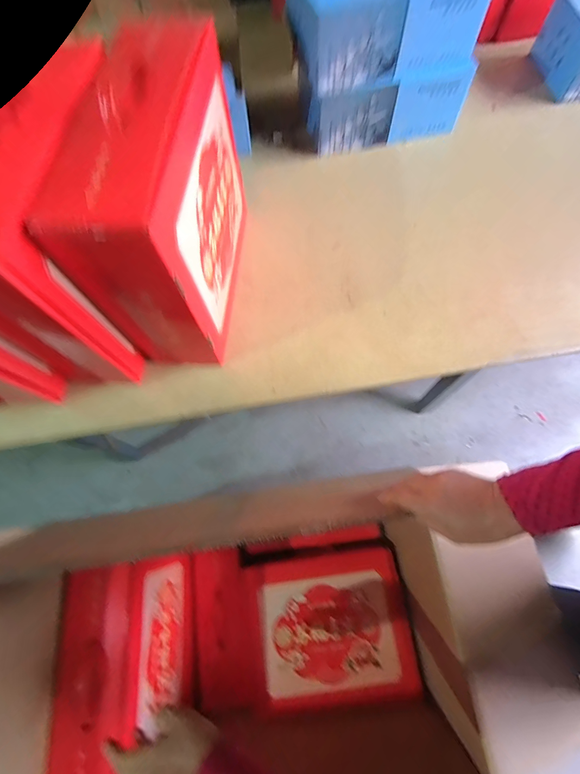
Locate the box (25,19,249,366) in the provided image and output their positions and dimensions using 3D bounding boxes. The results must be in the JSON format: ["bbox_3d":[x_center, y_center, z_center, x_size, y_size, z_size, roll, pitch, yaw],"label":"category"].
[{"bbox_3d":[-0.157,-0.236,0.472,0.125,0.284,0.327,3,69,3],"label":"box"}]

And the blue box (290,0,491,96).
[{"bbox_3d":[0.164,-0.660,0.582,0.305,0.108,0.172,-15,69,-4],"label":"blue box"}]

